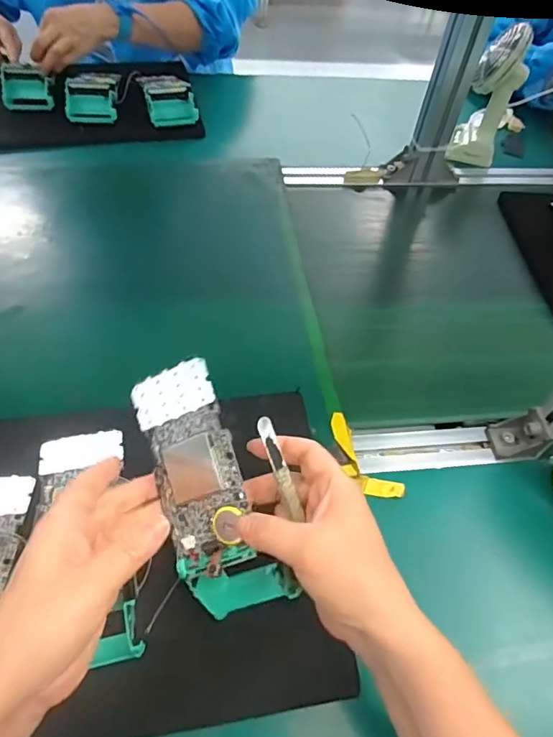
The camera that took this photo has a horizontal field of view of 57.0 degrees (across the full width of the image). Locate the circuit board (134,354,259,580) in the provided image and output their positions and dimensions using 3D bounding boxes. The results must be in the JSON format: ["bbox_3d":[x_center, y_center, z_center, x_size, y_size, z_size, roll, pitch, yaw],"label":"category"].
[{"bbox_3d":[-0.057,0.067,0.352,0.063,0.006,0.137,-23,78,21],"label":"circuit board"}]

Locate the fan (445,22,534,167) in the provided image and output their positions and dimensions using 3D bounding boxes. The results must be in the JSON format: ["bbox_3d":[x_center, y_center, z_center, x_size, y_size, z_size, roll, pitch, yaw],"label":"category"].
[{"bbox_3d":[0.311,-0.391,0.735,0.067,0.169,0.089,18,55,7],"label":"fan"}]

